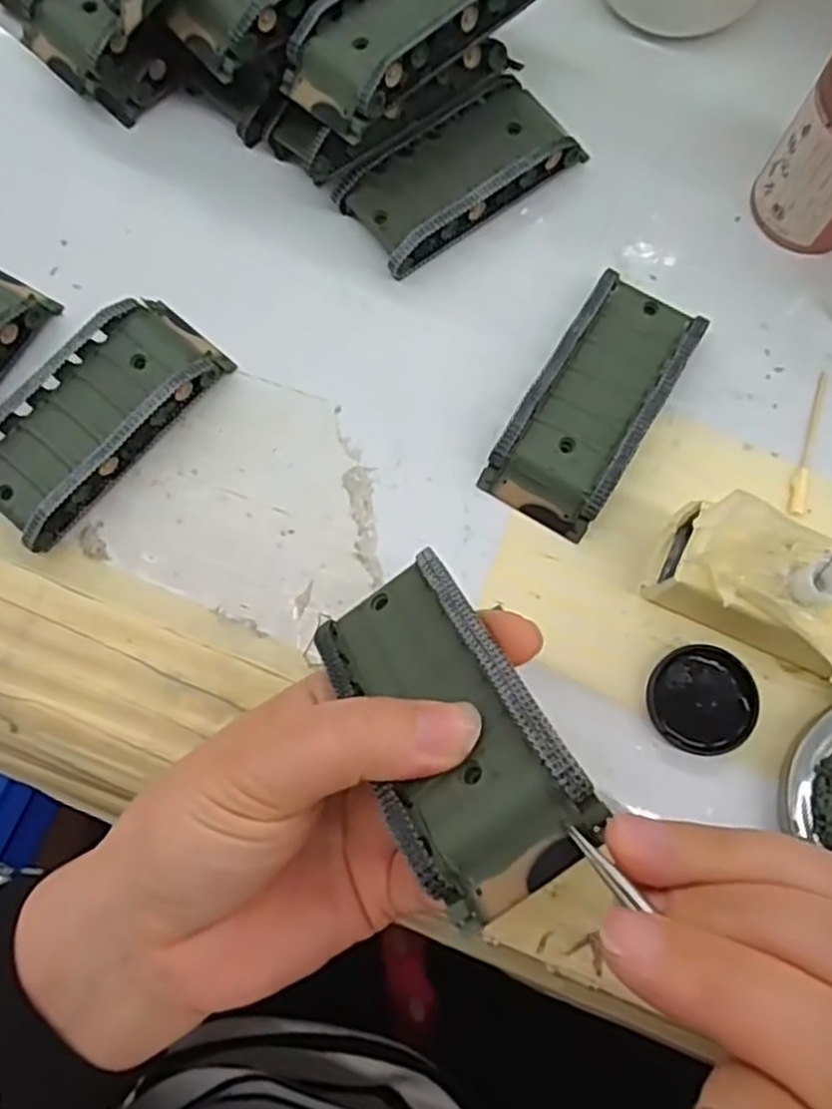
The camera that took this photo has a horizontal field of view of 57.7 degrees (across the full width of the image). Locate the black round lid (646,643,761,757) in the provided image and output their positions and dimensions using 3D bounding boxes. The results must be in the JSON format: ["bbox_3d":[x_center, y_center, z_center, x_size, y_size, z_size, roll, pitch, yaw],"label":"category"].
[{"bbox_3d":[0.097,0.049,0.257,0.035,0.006,0.035,0,76,0],"label":"black round lid"}]

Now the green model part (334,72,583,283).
[{"bbox_3d":[0.017,-0.151,0.300,0.090,0.019,0.042,-35,79,-8],"label":"green model part"}]

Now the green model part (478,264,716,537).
[{"bbox_3d":[0.066,-0.056,0.277,0.043,0.020,0.096,31,78,7],"label":"green model part"}]

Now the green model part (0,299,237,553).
[{"bbox_3d":[-0.117,-0.052,0.274,0.044,0.019,0.096,40,79,9],"label":"green model part"}]

